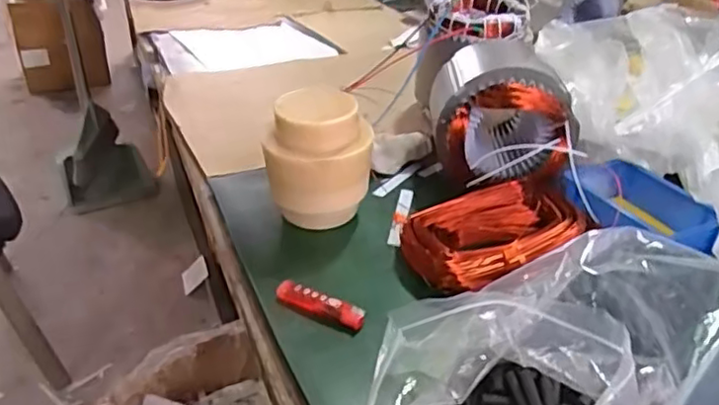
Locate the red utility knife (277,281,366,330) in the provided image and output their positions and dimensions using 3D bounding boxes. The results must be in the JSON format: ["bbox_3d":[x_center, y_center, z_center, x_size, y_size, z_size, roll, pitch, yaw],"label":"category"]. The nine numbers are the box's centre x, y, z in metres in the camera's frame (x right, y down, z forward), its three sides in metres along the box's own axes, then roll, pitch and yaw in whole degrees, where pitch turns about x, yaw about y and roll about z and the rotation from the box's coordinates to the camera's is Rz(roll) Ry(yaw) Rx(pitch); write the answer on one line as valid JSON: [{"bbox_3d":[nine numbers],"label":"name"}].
[{"bbox_3d":[-0.035,0.089,0.559,0.084,0.013,0.019,14,33,20],"label":"red utility knife"}]

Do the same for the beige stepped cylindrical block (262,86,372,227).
[{"bbox_3d":[-0.041,-0.042,0.669,0.108,0.147,0.089,0,31,-3],"label":"beige stepped cylindrical block"}]

